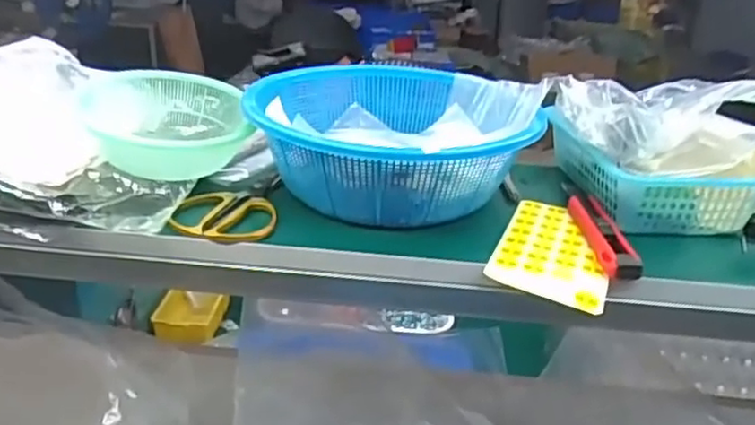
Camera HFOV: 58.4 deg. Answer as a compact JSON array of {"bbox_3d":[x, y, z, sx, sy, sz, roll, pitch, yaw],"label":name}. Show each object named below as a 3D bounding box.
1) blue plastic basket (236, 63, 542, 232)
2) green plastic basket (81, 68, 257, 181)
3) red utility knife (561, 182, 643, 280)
[{"bbox_3d":[0.013,-0.074,0.659,0.268,0.087,0.238,-1,25,-9],"label":"blue plastic basket"},{"bbox_3d":[-0.206,-0.093,0.662,0.149,0.057,0.150,-3,25,-13],"label":"green plastic basket"},{"bbox_3d":[0.193,0.009,0.602,0.029,0.016,0.170,3,25,-1],"label":"red utility knife"}]

